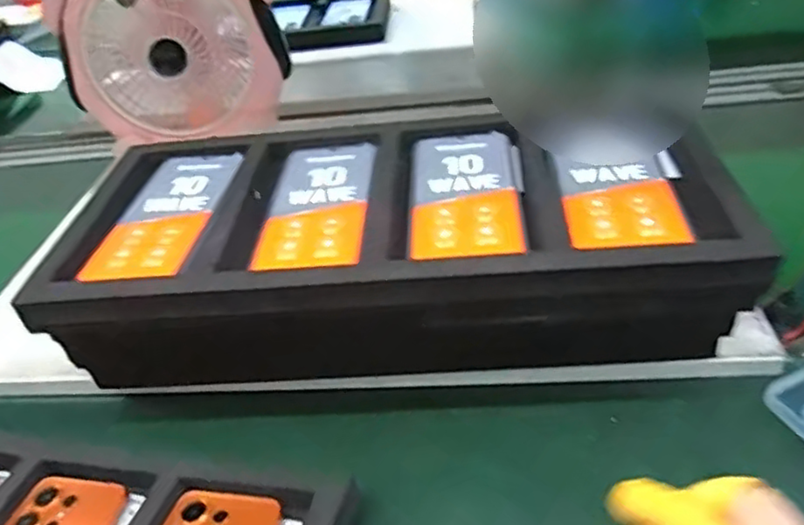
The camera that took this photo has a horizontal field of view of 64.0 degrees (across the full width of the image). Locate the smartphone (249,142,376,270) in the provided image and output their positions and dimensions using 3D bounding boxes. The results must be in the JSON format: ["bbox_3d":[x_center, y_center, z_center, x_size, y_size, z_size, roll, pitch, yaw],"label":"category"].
[{"bbox_3d":[-0.063,-0.048,0.495,0.076,0.005,0.165,-3,38,6],"label":"smartphone"}]

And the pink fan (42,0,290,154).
[{"bbox_3d":[-0.271,-0.259,0.763,0.251,0.244,0.089,-4,38,5],"label":"pink fan"}]

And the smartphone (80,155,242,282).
[{"bbox_3d":[-0.185,-0.042,0.511,0.076,0.007,0.171,-1,38,8],"label":"smartphone"}]

